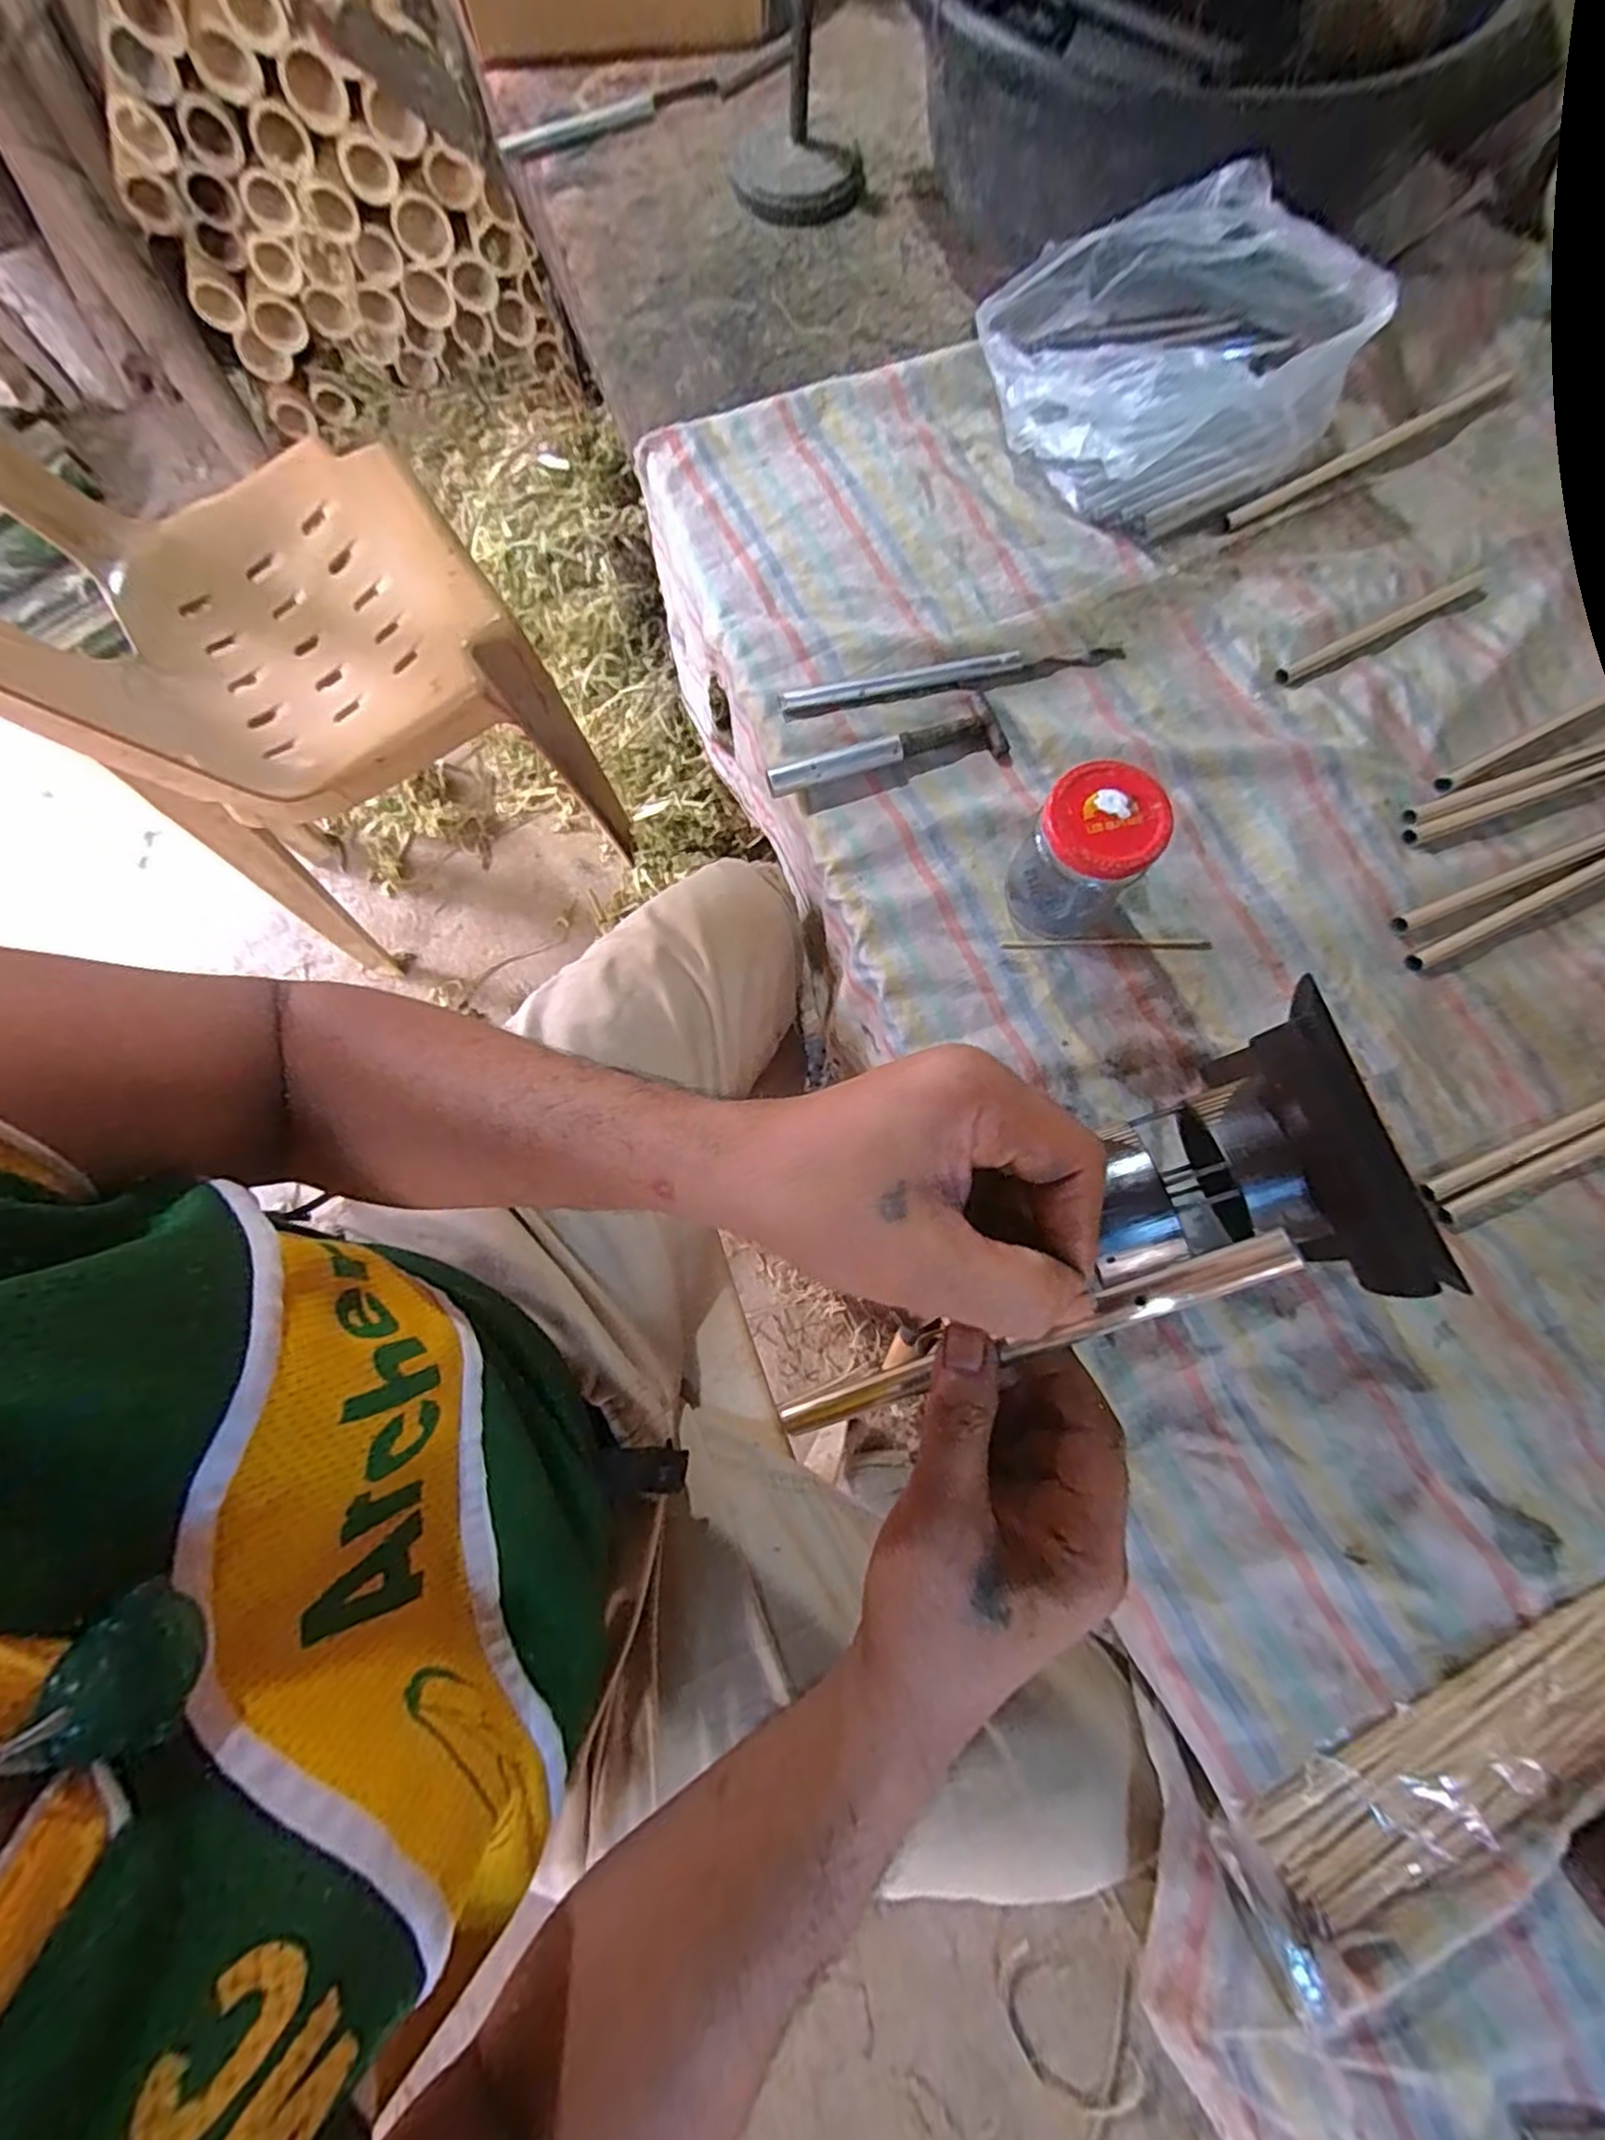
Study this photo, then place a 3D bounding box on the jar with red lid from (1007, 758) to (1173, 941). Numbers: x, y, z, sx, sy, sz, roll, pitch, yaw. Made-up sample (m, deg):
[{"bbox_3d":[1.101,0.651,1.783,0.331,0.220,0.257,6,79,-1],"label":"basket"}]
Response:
[{"bbox_3d":[0.159,-0.121,0.415,0.062,0.093,0.059,0,75,-1],"label":"jar with red lid"}]

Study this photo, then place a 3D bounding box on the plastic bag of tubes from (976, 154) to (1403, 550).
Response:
[{"bbox_3d":[0.241,-0.493,0.496,0.154,0.105,0.220,-44,79,-7],"label":"plastic bag of tubes"}]

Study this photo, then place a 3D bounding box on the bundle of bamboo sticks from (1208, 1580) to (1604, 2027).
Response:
[{"bbox_3d":[0.360,0.307,0.340,0.351,0.025,0.071,-26,77,-3],"label":"bundle of bamboo sticks"}]

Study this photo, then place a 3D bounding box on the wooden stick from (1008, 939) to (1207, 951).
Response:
[{"bbox_3d":[0.192,-0.080,0.456,0.128,0.004,0.008,2,75,0],"label":"wooden stick"}]

